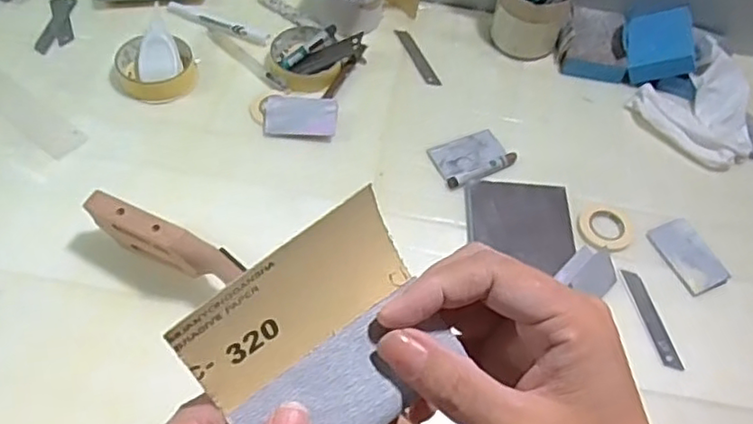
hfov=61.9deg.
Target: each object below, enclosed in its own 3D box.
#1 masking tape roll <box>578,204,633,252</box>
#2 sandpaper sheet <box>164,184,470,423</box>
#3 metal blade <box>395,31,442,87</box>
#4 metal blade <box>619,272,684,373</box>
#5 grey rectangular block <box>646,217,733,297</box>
[{"bbox_3d":[0.223,0.014,0.607,0.057,0.008,0.050,-24,64,-18],"label":"masking tape roll"},{"bbox_3d":[-0.017,0.043,0.210,0.077,0.012,0.073,-37,111,-20],"label":"sandpaper sheet"},{"bbox_3d":[0.048,-0.179,0.725,0.017,0.004,0.088,-19,63,-15],"label":"metal blade"},{"bbox_3d":[0.248,0.096,0.568,0.017,0.004,0.095,-13,61,-6],"label":"metal blade"},{"bbox_3d":[0.298,0.039,0.594,0.043,0.009,0.074,-19,63,-15],"label":"grey rectangular block"}]

